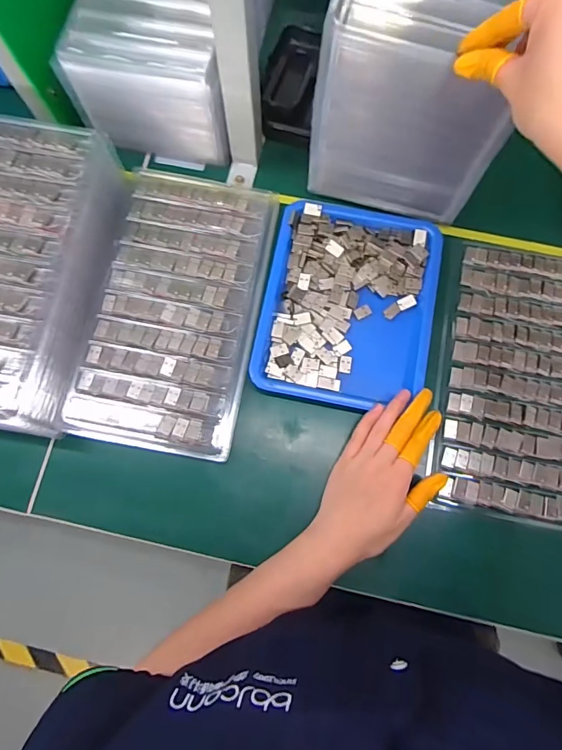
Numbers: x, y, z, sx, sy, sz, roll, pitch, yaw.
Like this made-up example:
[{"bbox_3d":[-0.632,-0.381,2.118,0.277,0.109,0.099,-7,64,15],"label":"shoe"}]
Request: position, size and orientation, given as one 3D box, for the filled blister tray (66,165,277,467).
[{"bbox_3d":[-0.105,-0.071,0.449,0.160,0.015,0.290,10,78,3],"label":"filled blister tray"}]

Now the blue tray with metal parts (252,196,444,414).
[{"bbox_3d":[0.070,-0.074,0.460,0.172,0.028,0.212,11,78,4],"label":"blue tray with metal parts"}]

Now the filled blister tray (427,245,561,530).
[{"bbox_3d":[0.249,0.004,0.451,0.156,0.019,0.283,11,75,1],"label":"filled blister tray"}]

